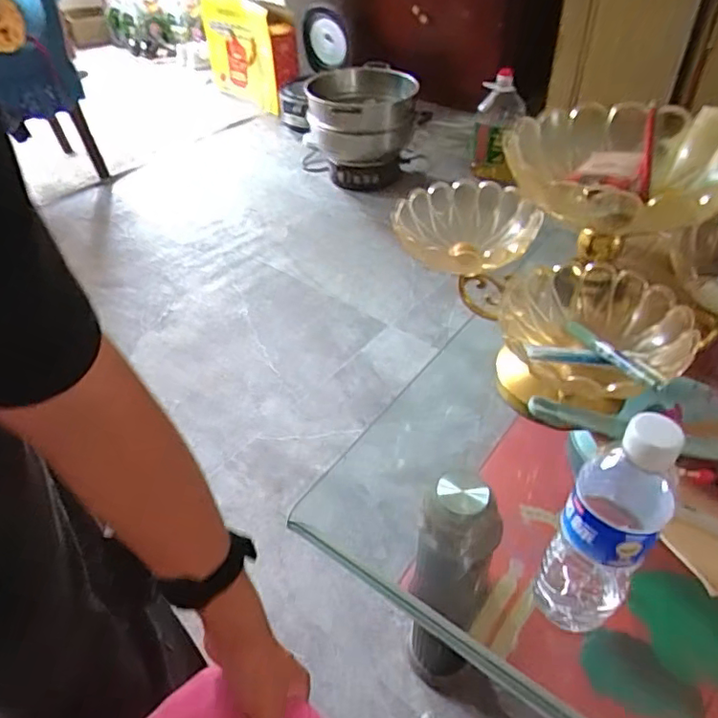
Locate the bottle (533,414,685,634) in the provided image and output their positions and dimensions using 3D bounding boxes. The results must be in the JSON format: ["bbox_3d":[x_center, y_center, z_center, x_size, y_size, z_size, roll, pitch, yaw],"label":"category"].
[{"bbox_3d":[0.184,0.124,0.412,0.063,0.215,0.063,-29,51,-27],"label":"bottle"}]

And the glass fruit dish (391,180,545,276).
[{"bbox_3d":[0.110,-0.134,0.586,0.144,0.049,0.131,10,44,11],"label":"glass fruit dish"}]

